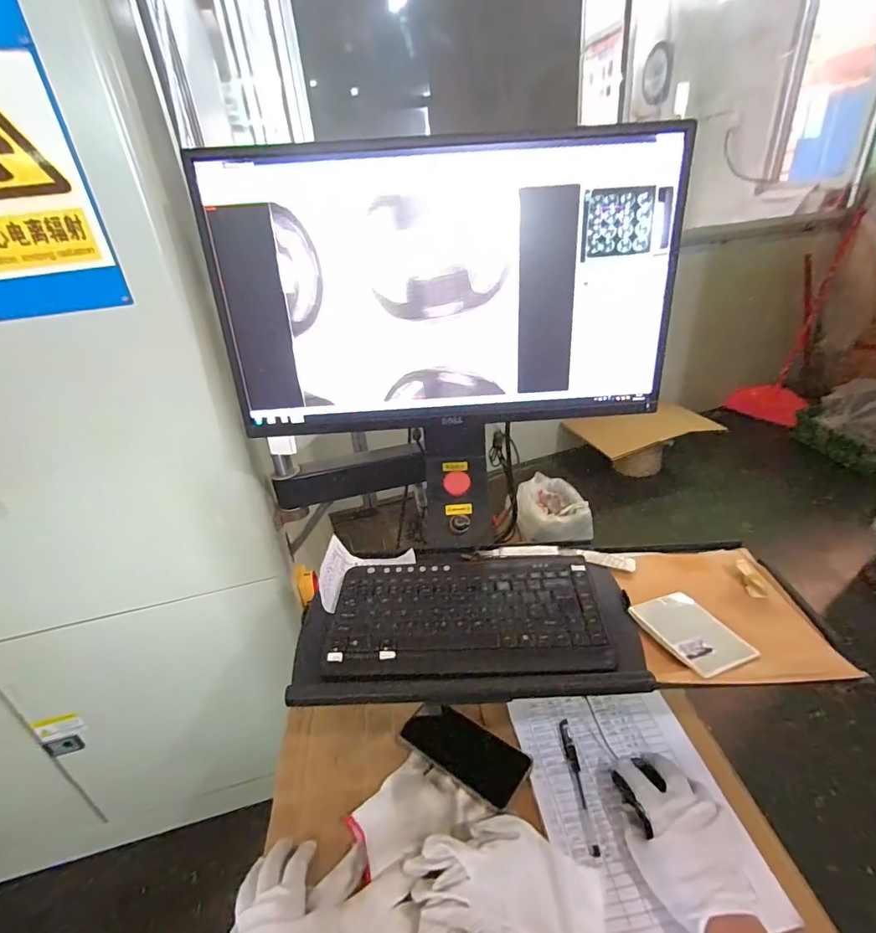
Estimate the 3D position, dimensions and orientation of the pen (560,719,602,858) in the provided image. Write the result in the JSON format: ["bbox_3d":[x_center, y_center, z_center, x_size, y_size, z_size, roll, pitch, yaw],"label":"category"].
[{"bbox_3d":[0.170,0.380,0.564,0.015,0.011,0.148,-5,29,1],"label":"pen"}]

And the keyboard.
[{"bbox_3d":[0.032,0.172,0.557,0.311,0.025,0.161,-4,29,3],"label":"keyboard"}]

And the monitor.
[{"bbox_3d":[0.010,-0.214,0.585,0.550,0.313,0.077,-5,29,1],"label":"monitor"}]

